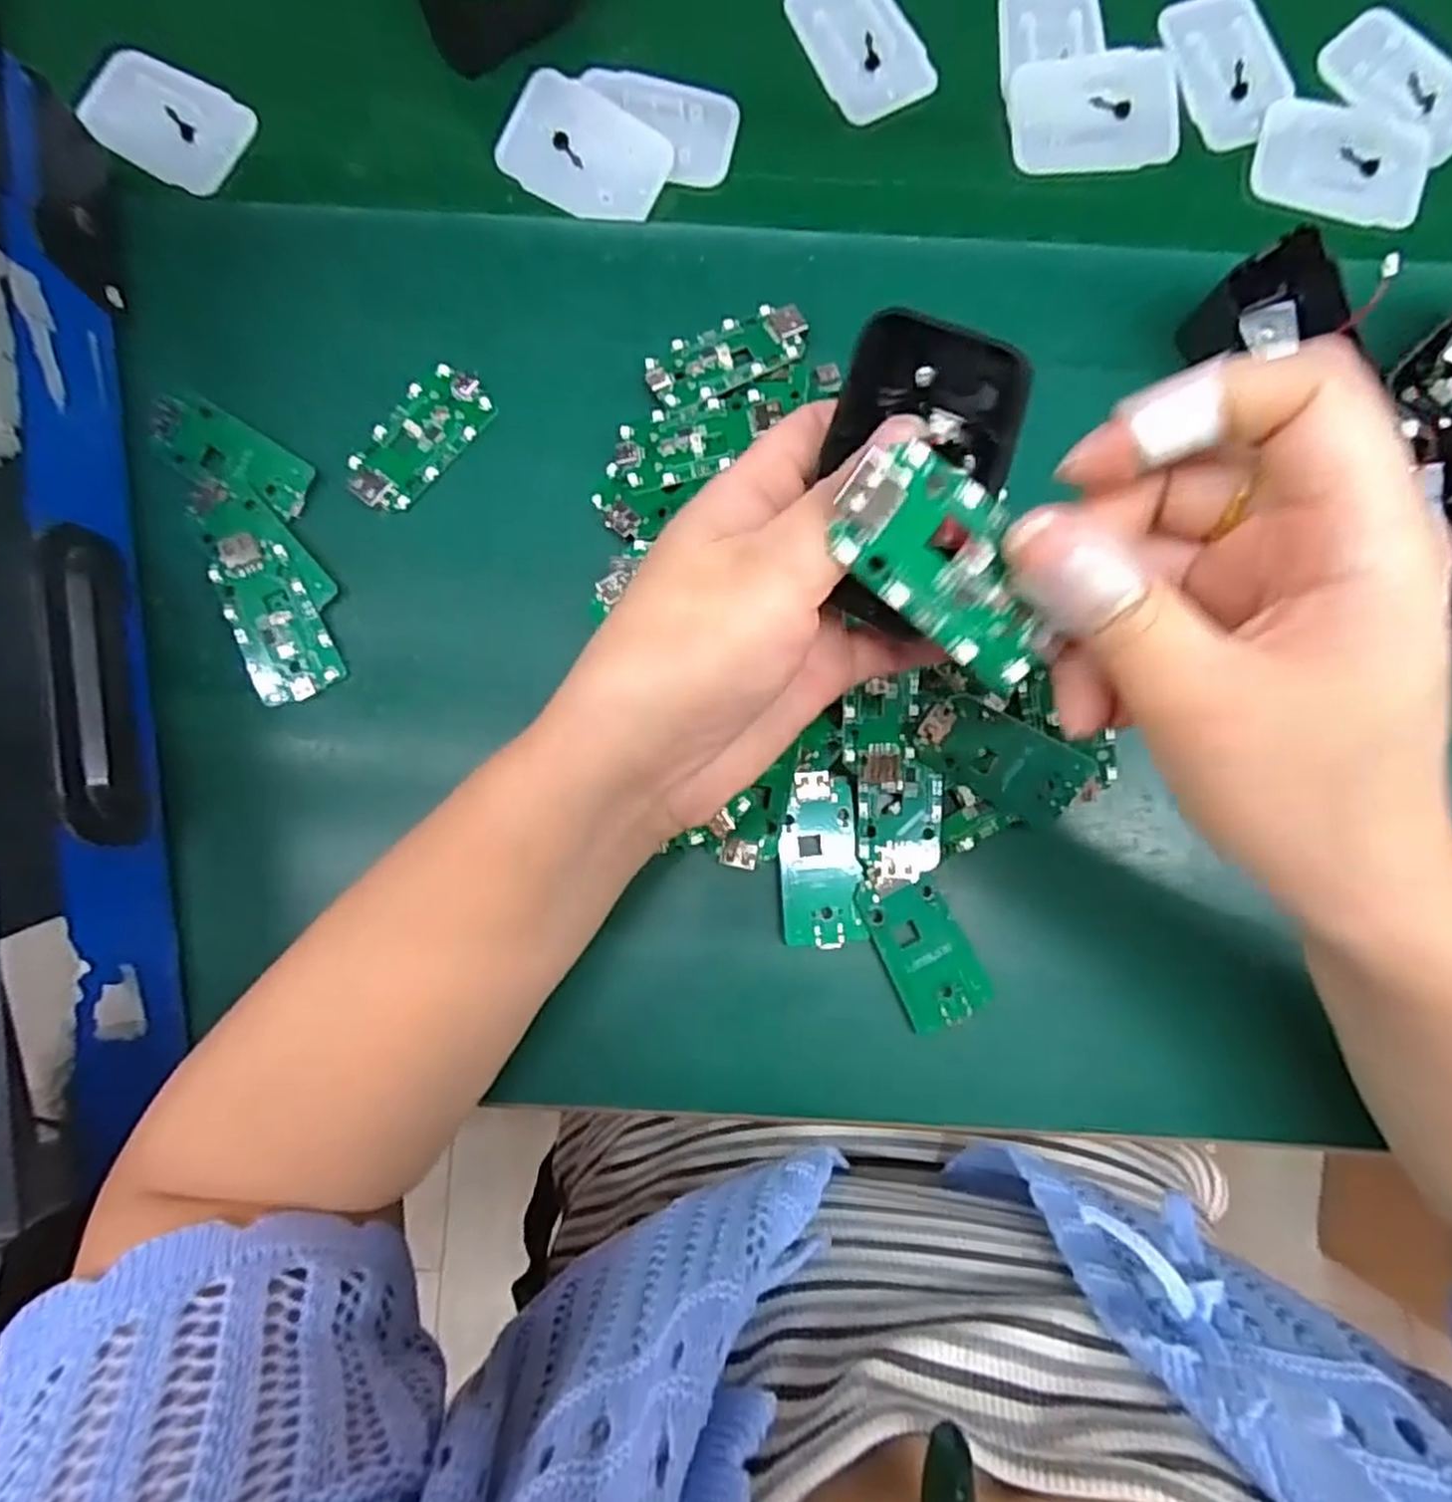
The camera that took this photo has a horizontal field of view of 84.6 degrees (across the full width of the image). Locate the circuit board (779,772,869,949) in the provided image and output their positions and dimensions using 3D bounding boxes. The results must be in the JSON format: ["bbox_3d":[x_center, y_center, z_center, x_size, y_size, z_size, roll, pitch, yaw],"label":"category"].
[{"bbox_3d":[0.034,0.040,0.294,0.029,0.004,0.062,-5,85,0],"label":"circuit board"}]

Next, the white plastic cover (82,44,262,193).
[{"bbox_3d":[-0.237,-0.265,0.335,0.063,0.013,0.048,31,86,4],"label":"white plastic cover"}]

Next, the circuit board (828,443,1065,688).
[{"bbox_3d":[0.053,-0.043,0.179,0.060,0.006,0.035,35,101,-17],"label":"circuit board"}]

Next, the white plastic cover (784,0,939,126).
[{"bbox_3d":[0.057,-0.299,0.337,0.044,0.004,0.063,-27,93,2],"label":"white plastic cover"}]

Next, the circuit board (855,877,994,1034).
[{"bbox_3d":[0.073,0.073,0.293,0.031,0.004,0.055,-26,85,-2],"label":"circuit board"}]

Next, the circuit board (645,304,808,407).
[{"bbox_3d":[0.000,-0.155,0.311,0.063,0.004,0.031,-22,70,0],"label":"circuit board"}]

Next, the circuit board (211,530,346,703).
[{"bbox_3d":[-0.171,-0.050,0.300,0.030,0.008,0.063,-24,85,-1],"label":"circuit board"}]

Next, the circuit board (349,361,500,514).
[{"bbox_3d":[-0.120,-0.122,0.313,0.031,0.004,0.063,37,86,4],"label":"circuit board"}]

